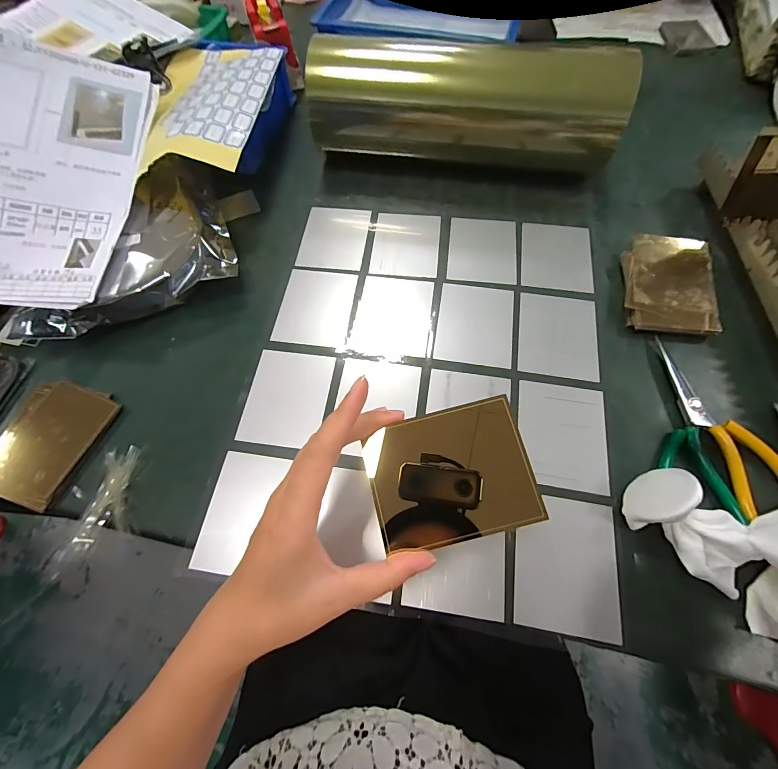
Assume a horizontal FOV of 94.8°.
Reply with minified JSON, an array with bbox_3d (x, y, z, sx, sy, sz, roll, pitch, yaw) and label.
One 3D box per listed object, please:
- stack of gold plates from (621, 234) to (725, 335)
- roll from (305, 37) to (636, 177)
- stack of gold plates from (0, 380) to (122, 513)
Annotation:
[{"bbox_3d":[0.304,-0.110,0.389,0.087,0.018,0.130,12,67,6],"label":"stack of gold plates"},{"bbox_3d":[0.087,-0.341,0.448,0.359,0.113,0.100,10,67,5],"label":"roll"},{"bbox_3d":[-0.327,0.053,0.340,0.094,0.009,0.113,14,67,7],"label":"stack of gold plates"}]

